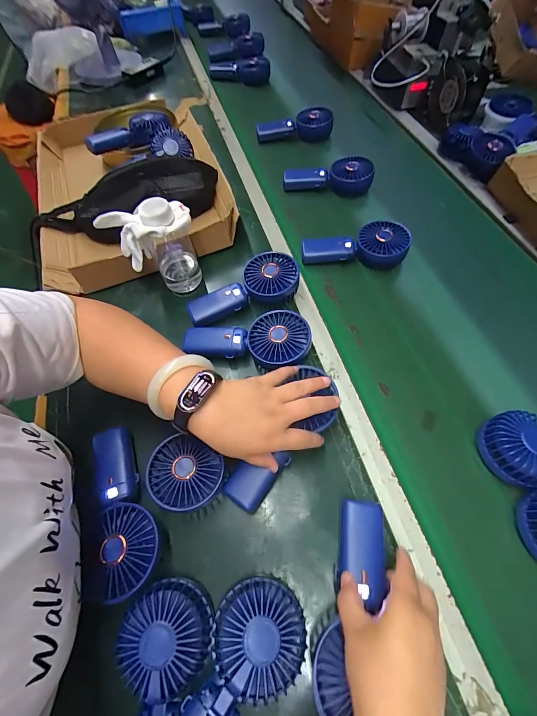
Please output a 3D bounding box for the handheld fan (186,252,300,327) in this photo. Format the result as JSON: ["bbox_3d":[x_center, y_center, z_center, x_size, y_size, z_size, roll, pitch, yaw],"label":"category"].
[{"bbox_3d":[-0.043,-0.108,0.508,0.183,0.051,0.084,-17,61,-8],"label":"handheld fan"}]

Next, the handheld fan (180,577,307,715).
[{"bbox_3d":[-0.031,0.287,0.263,0.078,0.032,0.176,26,66,16],"label":"handheld fan"}]

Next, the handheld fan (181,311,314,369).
[{"bbox_3d":[-0.031,-0.027,0.462,0.179,0.049,0.088,8,61,6],"label":"handheld fan"}]

